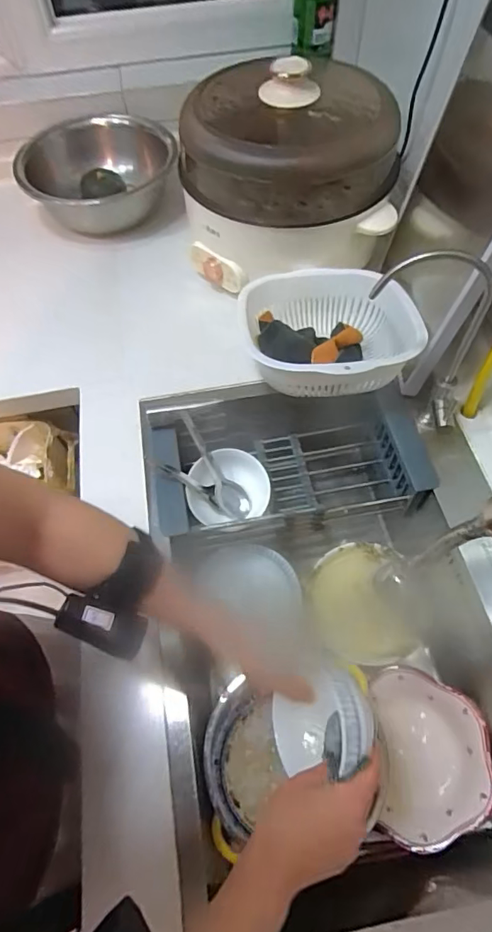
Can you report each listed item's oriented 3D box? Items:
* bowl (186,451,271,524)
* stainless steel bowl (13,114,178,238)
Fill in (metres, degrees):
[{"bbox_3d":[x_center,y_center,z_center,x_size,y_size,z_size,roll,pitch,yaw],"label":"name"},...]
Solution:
[{"bbox_3d":[-0.027,0.032,0.687,0.122,0.053,0.106,-14,99,3],"label":"bowl"},{"bbox_3d":[-0.268,-0.539,0.910,0.274,0.100,0.246,-21,61,-10],"label":"stainless steel bowl"}]

